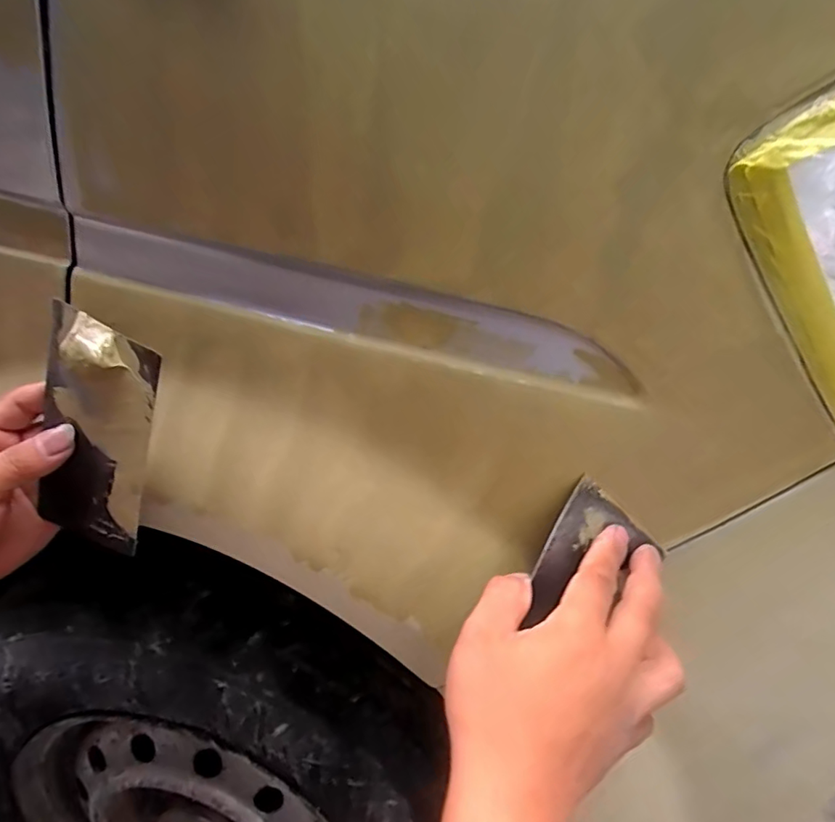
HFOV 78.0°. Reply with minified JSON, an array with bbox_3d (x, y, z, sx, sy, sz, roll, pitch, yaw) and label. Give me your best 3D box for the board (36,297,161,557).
[{"bbox_3d":[-0.189,0.015,0.296,0.070,0.135,0.015,18,16,8],"label":"board"}]

